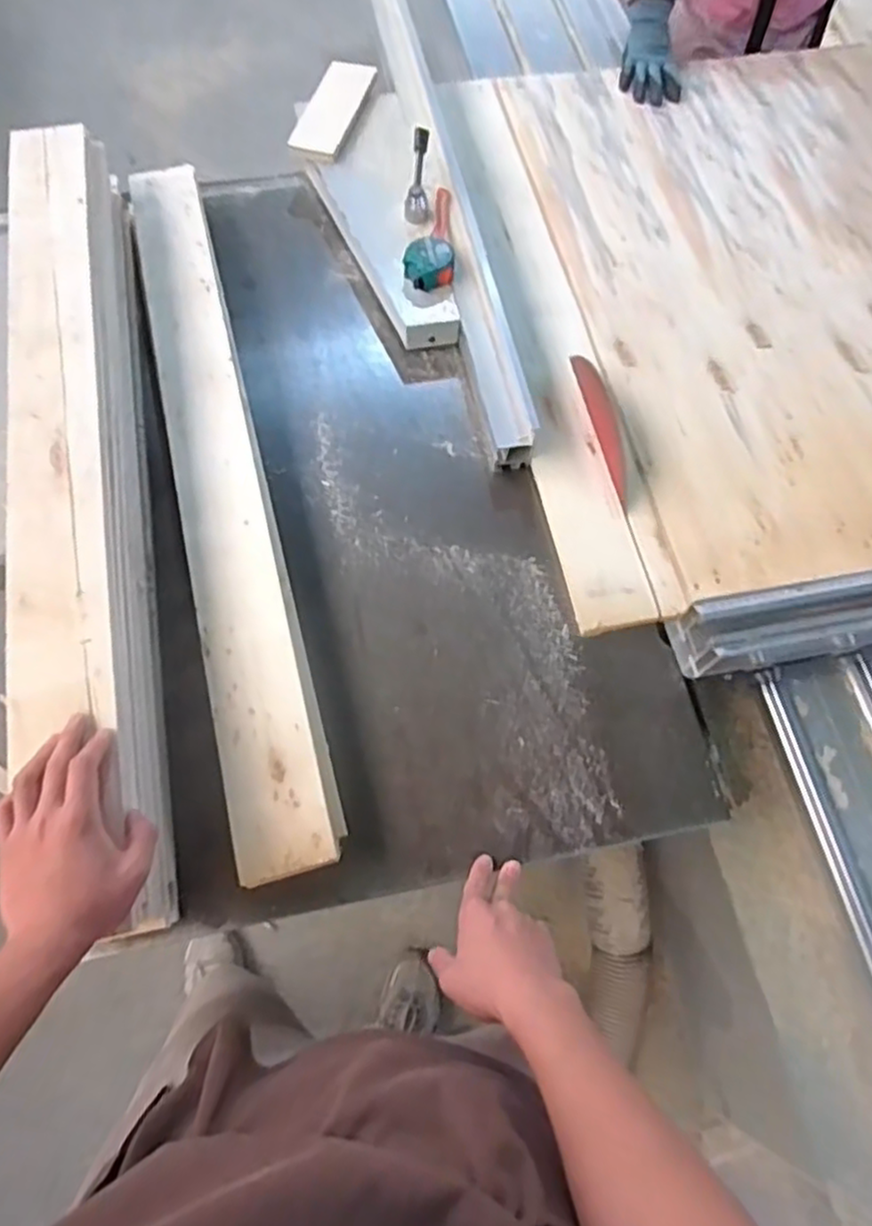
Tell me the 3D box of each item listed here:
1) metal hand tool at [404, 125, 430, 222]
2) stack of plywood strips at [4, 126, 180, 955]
[{"bbox_3d":[-0.022,-0.565,0.922,0.031,0.026,0.115,6,93,2],"label":"metal hand tool"},{"bbox_3d":[-0.347,-0.130,0.705,0.083,0.151,0.823,-12,71,-5],"label":"stack of plywood strips"}]

